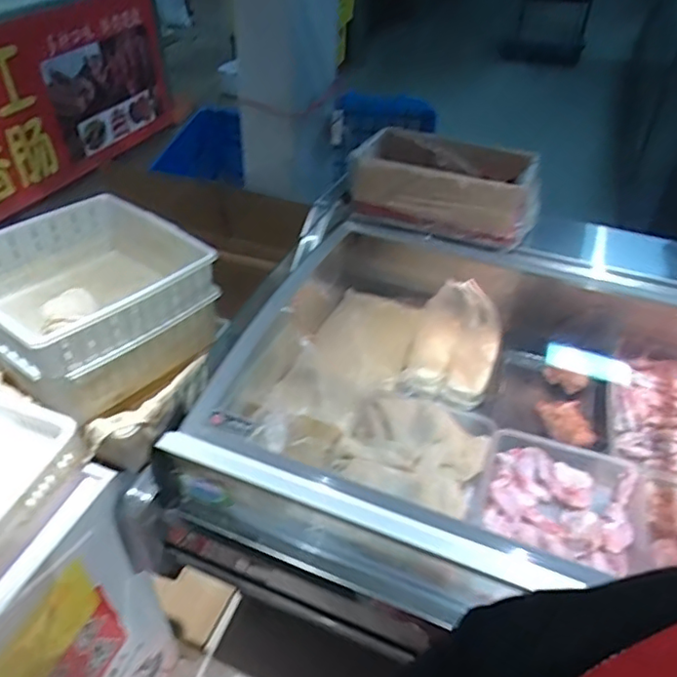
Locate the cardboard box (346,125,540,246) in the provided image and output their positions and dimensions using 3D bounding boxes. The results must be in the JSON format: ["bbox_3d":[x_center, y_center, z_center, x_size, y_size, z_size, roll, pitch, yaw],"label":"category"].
[{"bbox_3d":[0.250,-0.362,1.353,0.439,0.156,0.219,22,44,22],"label":"cardboard box"}]

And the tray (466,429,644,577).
[{"bbox_3d":[0.408,0.300,1.111,0.280,0.064,0.241,19,43,19],"label":"tray"}]

